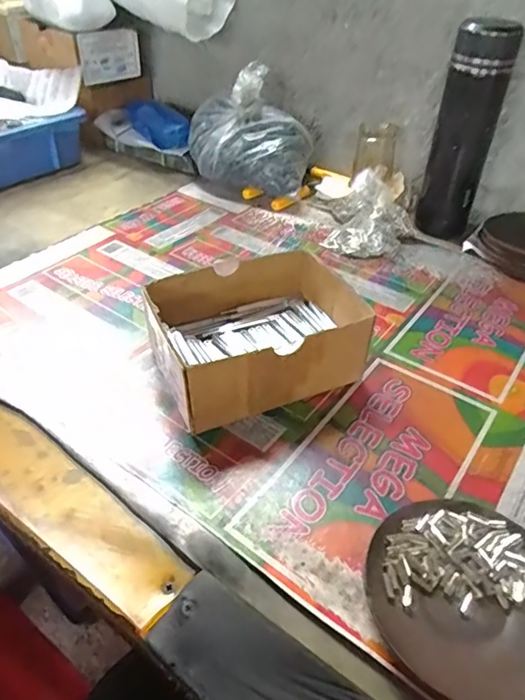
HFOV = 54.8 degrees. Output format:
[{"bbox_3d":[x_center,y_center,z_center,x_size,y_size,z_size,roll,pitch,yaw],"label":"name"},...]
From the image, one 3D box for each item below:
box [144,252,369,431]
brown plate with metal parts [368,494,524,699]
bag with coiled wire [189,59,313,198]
[{"bbox_3d":[-0.006,-0.015,0.431,0.162,0.069,0.125,-17,44,-20],"label":"box"},{"bbox_3d":[0.119,0.141,0.292,0.110,0.019,0.112,1,41,-1],"label":"brown plate with metal parts"},{"bbox_3d":[-0.022,-0.293,0.701,0.174,0.142,0.109,11,42,10],"label":"bag with coiled wire"}]

